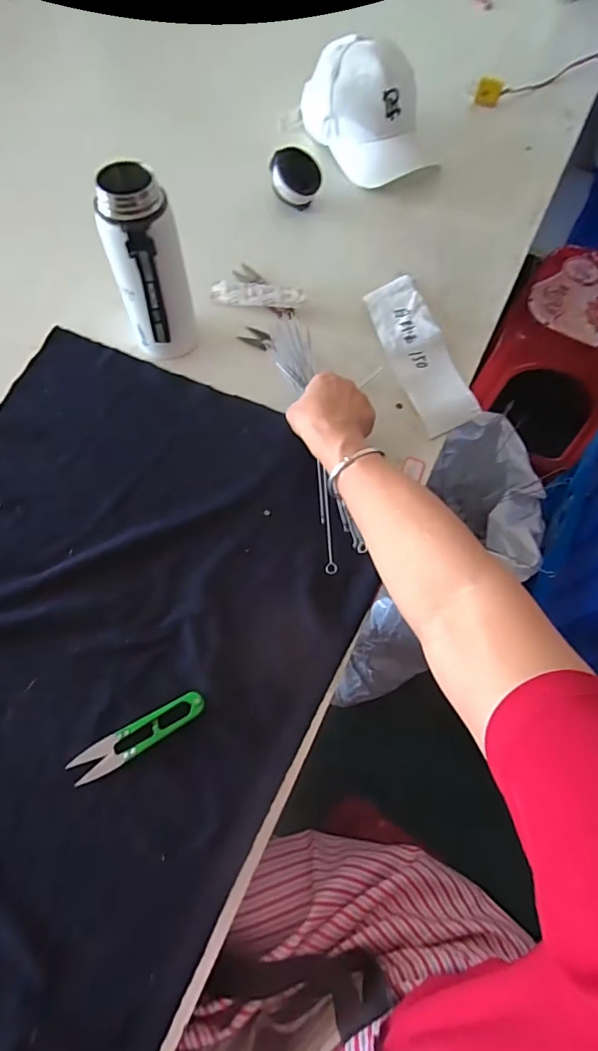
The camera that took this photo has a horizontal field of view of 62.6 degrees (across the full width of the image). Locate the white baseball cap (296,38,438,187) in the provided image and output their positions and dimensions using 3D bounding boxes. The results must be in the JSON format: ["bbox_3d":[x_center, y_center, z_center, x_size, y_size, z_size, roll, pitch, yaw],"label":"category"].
[{"bbox_3d":[0.113,-0.697,0.817,0.153,0.122,0.249,-23,68,-12],"label":"white baseball cap"}]

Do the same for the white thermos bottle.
[{"bbox_3d":[-0.163,-0.273,0.549,0.076,0.203,0.070,-13,66,-8],"label":"white thermos bottle"}]

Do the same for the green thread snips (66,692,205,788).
[{"bbox_3d":[-0.143,0.186,0.439,0.122,0.011,0.029,-29,69,-14],"label":"green thread snips"}]

